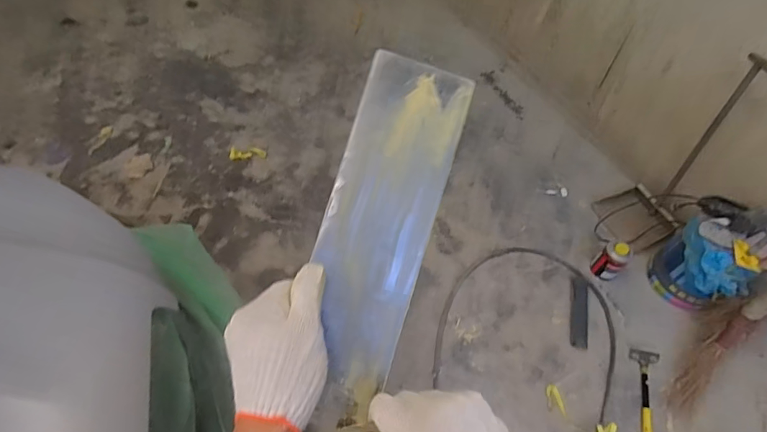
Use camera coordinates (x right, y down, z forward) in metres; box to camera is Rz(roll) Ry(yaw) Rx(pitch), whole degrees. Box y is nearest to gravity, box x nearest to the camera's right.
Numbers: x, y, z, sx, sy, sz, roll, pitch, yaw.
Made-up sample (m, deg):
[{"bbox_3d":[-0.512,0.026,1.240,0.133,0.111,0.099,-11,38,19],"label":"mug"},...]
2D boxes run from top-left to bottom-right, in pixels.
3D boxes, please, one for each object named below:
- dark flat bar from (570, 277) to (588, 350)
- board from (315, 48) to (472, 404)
[{"bbox_3d":[0.731,0.354,1.582,0.065,0.017,0.271,15,61,6],"label":"dark flat bar"},{"bbox_3d":[-0.002,0.003,0.390,0.096,0.005,0.299,17,85,-8],"label":"board"}]

